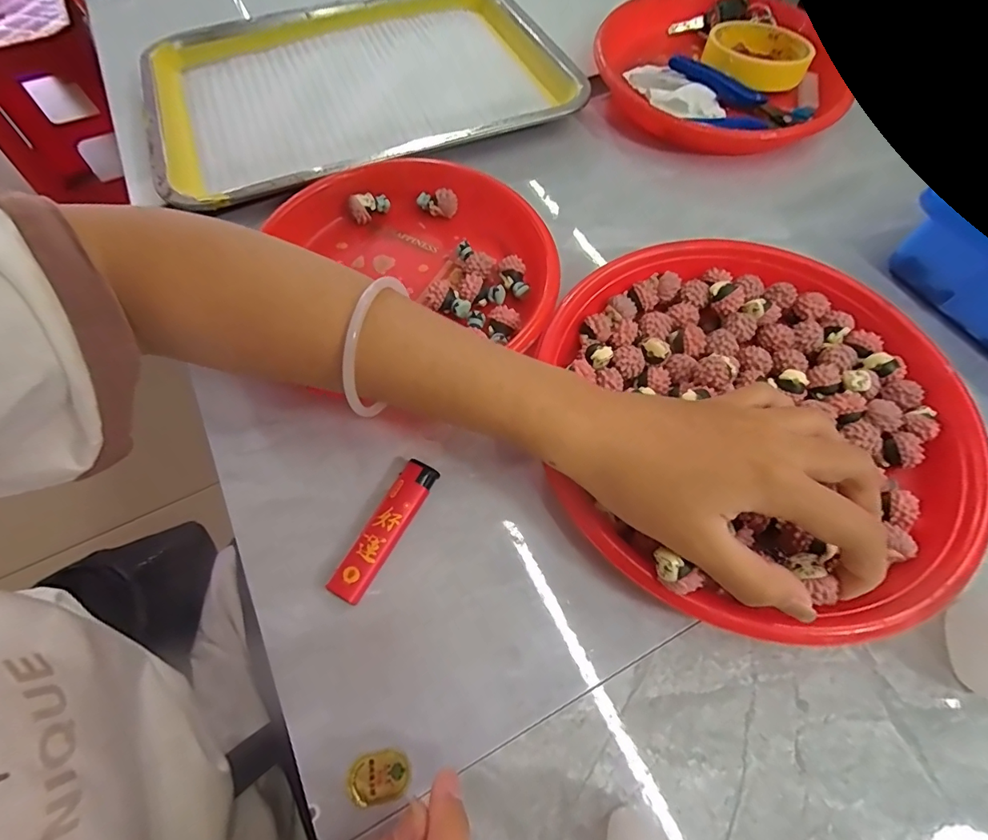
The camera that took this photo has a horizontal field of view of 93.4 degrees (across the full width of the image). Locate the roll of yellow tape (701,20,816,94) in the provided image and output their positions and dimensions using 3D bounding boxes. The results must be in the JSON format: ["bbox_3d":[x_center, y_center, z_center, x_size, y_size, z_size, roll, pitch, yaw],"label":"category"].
[{"bbox_3d":[0.236,-0.330,0.420,0.088,0.028,0.089,0,64,0],"label":"roll of yellow tape"}]

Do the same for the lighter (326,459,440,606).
[{"bbox_3d":[-0.056,0.057,0.245,0.018,0.011,0.078,26,67,12],"label":"lighter"}]

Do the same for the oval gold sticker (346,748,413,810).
[{"bbox_3d":[-0.049,0.155,0.201,0.027,0.004,0.019,-15,65,-7],"label":"oval gold sticker"}]

